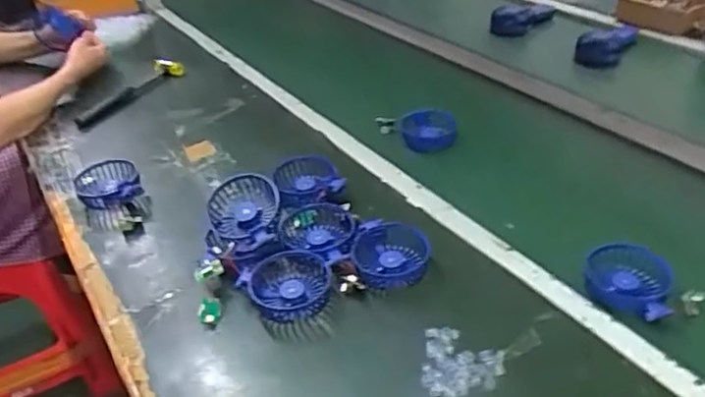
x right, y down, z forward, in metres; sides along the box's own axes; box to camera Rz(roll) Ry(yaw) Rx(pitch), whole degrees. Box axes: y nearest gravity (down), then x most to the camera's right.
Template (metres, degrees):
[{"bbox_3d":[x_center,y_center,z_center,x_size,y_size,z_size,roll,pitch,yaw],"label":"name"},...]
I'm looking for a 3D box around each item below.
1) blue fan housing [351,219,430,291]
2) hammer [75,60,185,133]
[{"bbox_3d":[0.045,0.069,0.703,0.089,0.048,0.082,-2,35,4],"label":"blue fan housing"},{"bbox_3d":[-0.377,-0.181,1.046,0.061,0.041,0.224,16,39,29],"label":"hammer"}]

